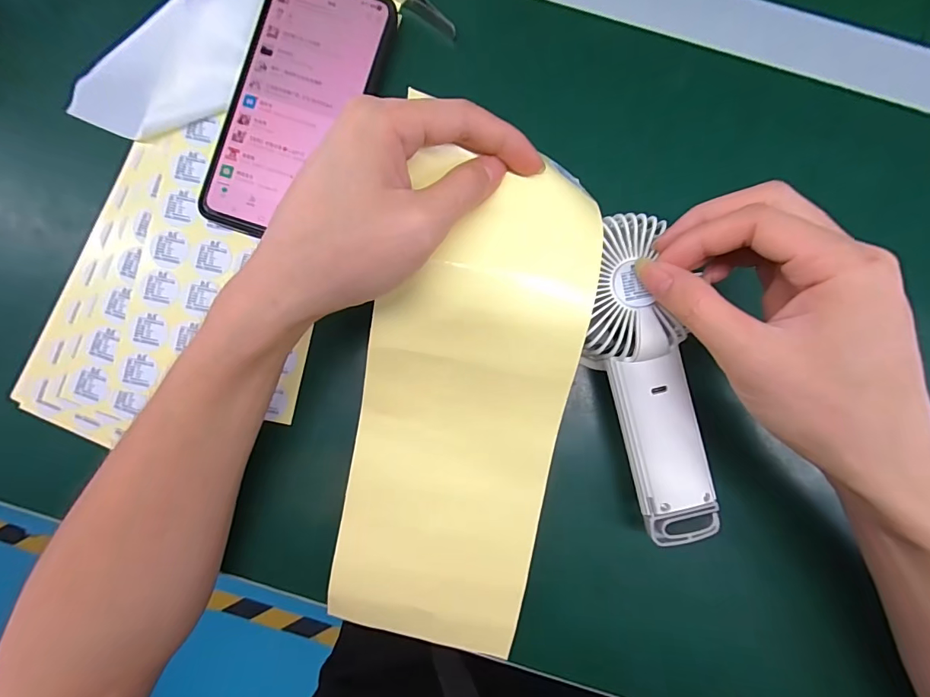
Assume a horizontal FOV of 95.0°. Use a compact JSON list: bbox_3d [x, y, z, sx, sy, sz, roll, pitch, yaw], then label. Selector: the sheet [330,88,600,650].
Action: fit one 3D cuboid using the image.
[{"bbox_3d":[0.000,0.040,0.232,0.113,0.022,0.262,16,99,1],"label":"sheet"}]

